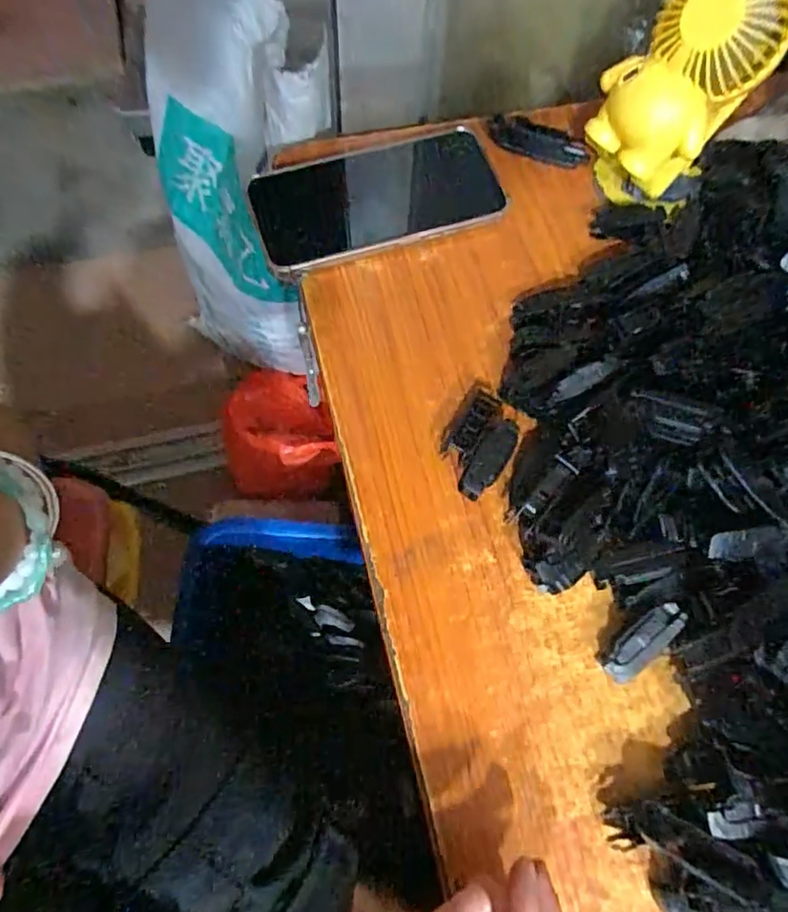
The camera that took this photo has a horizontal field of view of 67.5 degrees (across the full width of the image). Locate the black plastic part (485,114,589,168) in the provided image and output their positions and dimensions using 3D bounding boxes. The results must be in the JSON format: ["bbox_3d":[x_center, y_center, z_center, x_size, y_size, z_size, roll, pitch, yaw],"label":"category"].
[{"bbox_3d":[0.104,-0.227,0.427,0.073,0.018,0.021,16,69,5],"label":"black plastic part"}]

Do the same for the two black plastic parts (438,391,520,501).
[{"bbox_3d":[0.048,-0.007,0.344,0.038,0.013,0.060,30,71,10],"label":"two black plastic parts"}]

